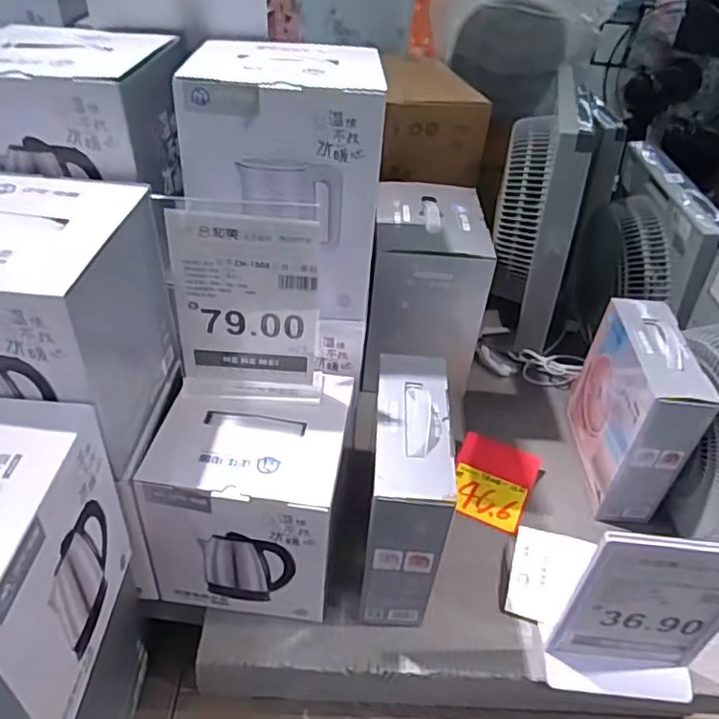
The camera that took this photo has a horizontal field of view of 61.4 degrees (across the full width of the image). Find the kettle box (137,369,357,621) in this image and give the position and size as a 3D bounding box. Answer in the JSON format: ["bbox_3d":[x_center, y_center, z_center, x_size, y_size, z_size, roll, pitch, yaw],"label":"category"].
[{"bbox_3d":[-0.115,0.147,0.669,0.181,0.194,0.171,8,39,2],"label":"kettle box"}]

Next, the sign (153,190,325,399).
[{"bbox_3d":[-0.113,-0.050,0.591,0.145,0.213,0.028,2,39,-5],"label":"sign"}]

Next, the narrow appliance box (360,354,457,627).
[{"bbox_3d":[0.048,0.135,0.677,0.074,0.231,0.205,6,39,0],"label":"narrow appliance box"}]

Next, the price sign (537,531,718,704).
[{"bbox_3d":[0.287,0.256,0.591,0.157,0.217,0.048,7,39,2],"label":"price sign"}]

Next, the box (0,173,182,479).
[{"bbox_3d":[-0.291,-0.032,0.545,0.197,0.200,0.168,5,39,-1],"label":"box"}]

